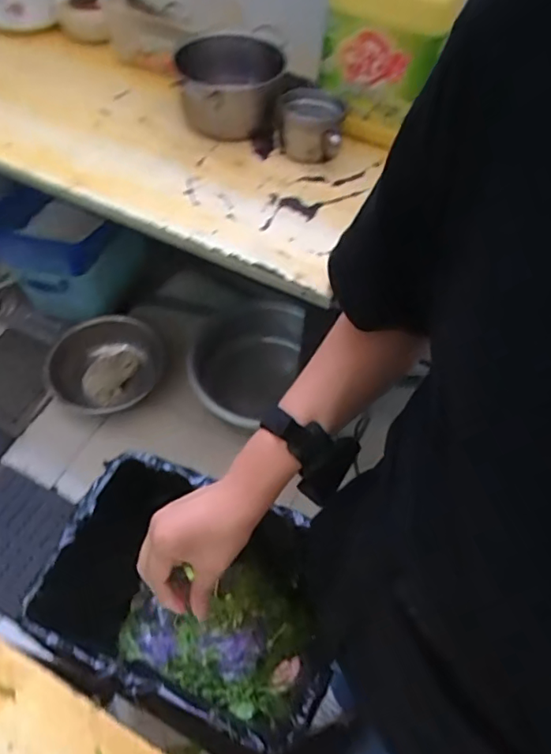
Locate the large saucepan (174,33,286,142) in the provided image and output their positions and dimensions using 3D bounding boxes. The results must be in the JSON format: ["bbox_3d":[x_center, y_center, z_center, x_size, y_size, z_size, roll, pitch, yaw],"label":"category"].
[{"bbox_3d":[-0.089,-0.605,1.141,0.213,0.107,0.238,-4,57,-4],"label":"large saucepan"}]

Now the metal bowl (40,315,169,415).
[{"bbox_3d":[-0.508,-0.026,1.653,0.337,0.089,0.339,1,57,-1],"label":"metal bowl"}]

